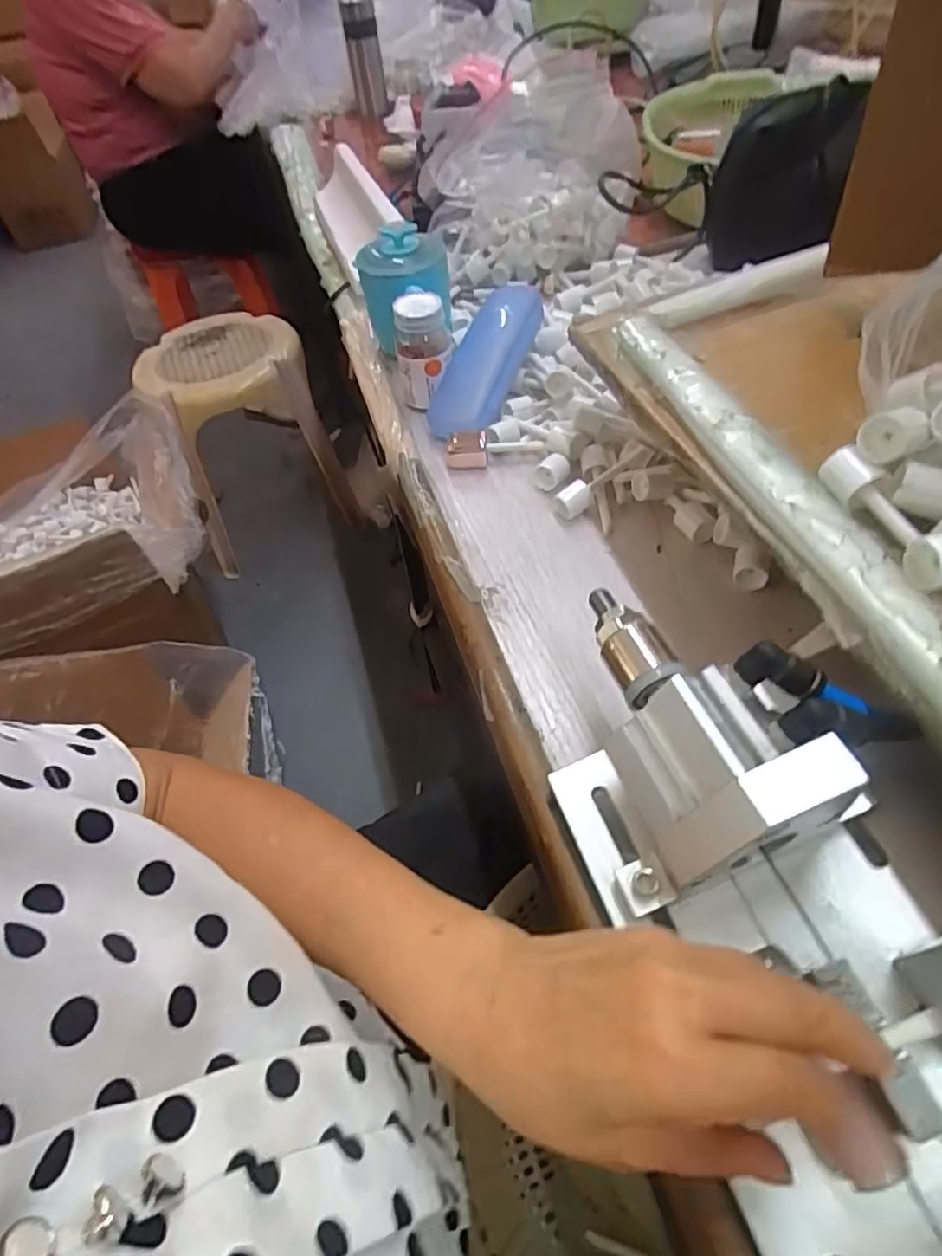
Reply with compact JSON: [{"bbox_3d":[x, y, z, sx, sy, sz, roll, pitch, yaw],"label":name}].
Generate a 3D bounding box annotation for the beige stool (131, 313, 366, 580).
[{"bbox_3d":[-0.495,-0.423,1.385,0.329,0.394,0.338,-25,53,-15],"label":"beige stool"}]

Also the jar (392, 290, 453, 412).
[{"bbox_3d":[-0.039,-0.224,0.510,0.041,0.081,0.041,-2,51,3],"label":"jar"}]

